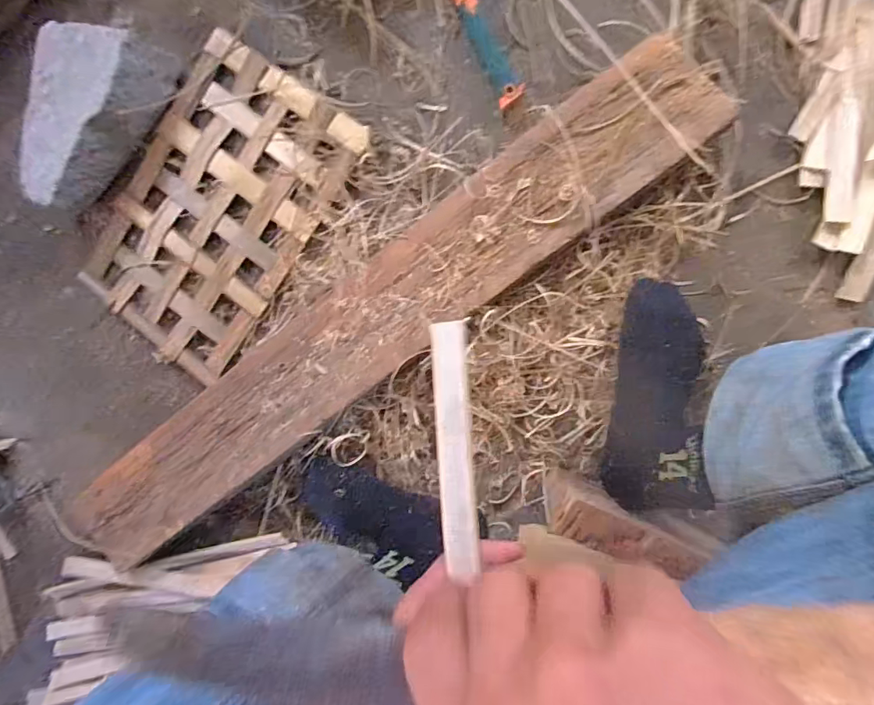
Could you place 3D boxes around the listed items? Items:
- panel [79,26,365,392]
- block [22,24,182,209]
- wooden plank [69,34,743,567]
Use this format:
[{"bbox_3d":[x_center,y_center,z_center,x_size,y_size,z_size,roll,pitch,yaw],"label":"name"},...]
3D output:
[{"bbox_3d":[-0.261,-0.163,0.591,0.228,0.010,0.357,36,98,5],"label":"panel"},{"bbox_3d":[-0.407,-0.274,0.576,0.127,0.066,0.218,32,98,6],"label":"block"},{"bbox_3d":[-0.078,-0.022,0.545,0.844,0.048,0.120,-36,88,9],"label":"wooden plank"}]

